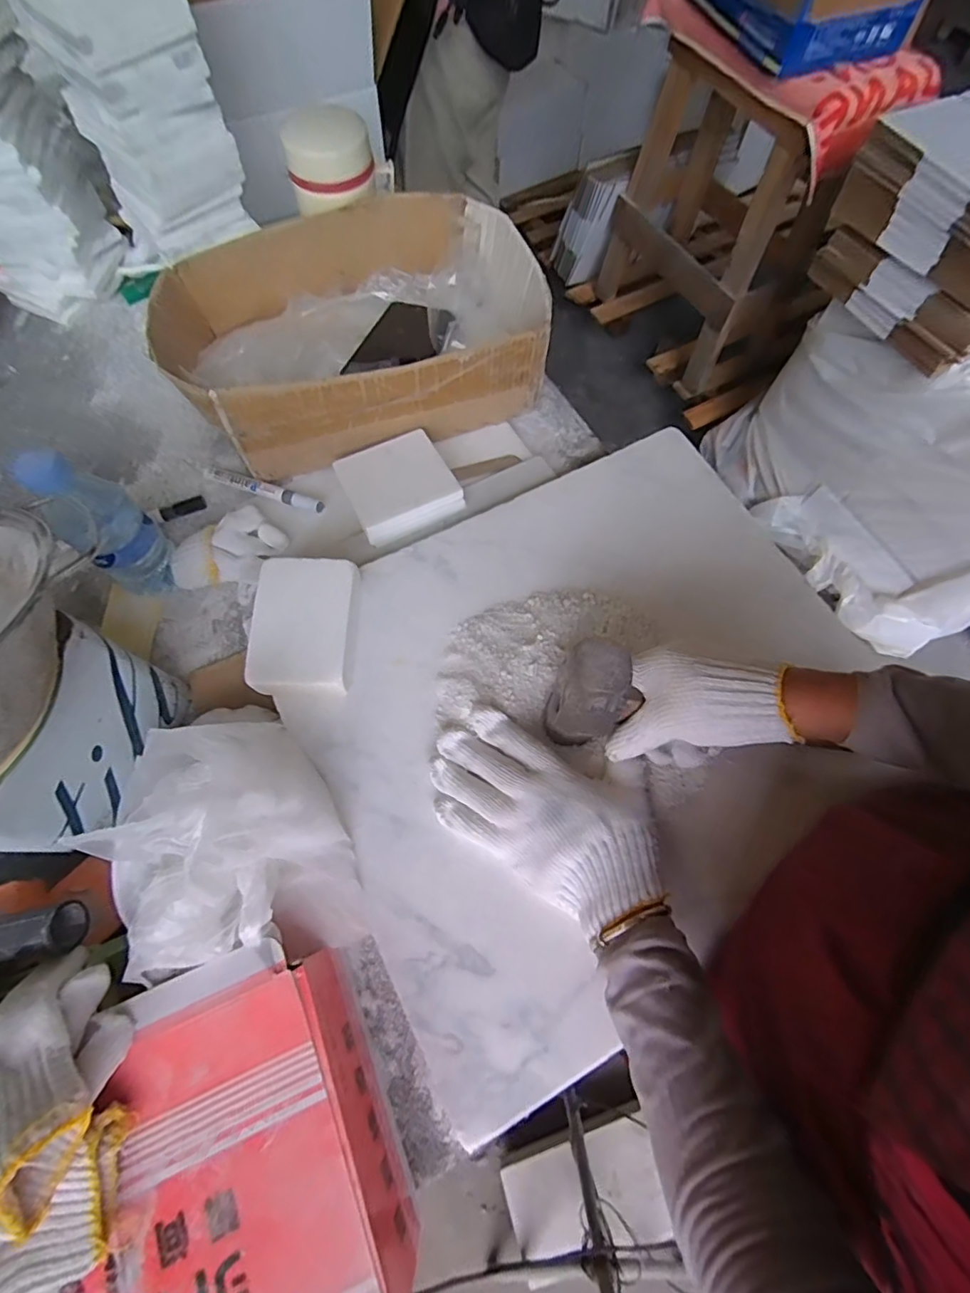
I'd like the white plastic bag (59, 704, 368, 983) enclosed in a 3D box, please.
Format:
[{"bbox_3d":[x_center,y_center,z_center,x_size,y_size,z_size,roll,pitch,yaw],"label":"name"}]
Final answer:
[{"bbox_3d":[-0.168,0.135,0.355,0.132,0.120,0.157,-30,70,-12],"label":"white plastic bag"}]

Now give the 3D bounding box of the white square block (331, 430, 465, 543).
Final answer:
[{"bbox_3d":[-0.084,-0.159,0.543,0.100,0.026,0.106,-24,69,-10],"label":"white square block"}]

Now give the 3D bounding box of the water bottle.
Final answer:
[{"bbox_3d":[-0.321,-0.101,0.469,0.056,0.143,0.060,39,72,15],"label":"water bottle"}]

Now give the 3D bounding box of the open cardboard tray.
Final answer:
[{"bbox_3d":[-0.136,-0.334,0.580,0.376,0.098,0.253,-11,67,-5],"label":"open cardboard tray"}]

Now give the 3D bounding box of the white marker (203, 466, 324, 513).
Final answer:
[{"bbox_3d":[-0.229,-0.161,0.564,0.142,0.018,0.016,22,69,9],"label":"white marker"}]

